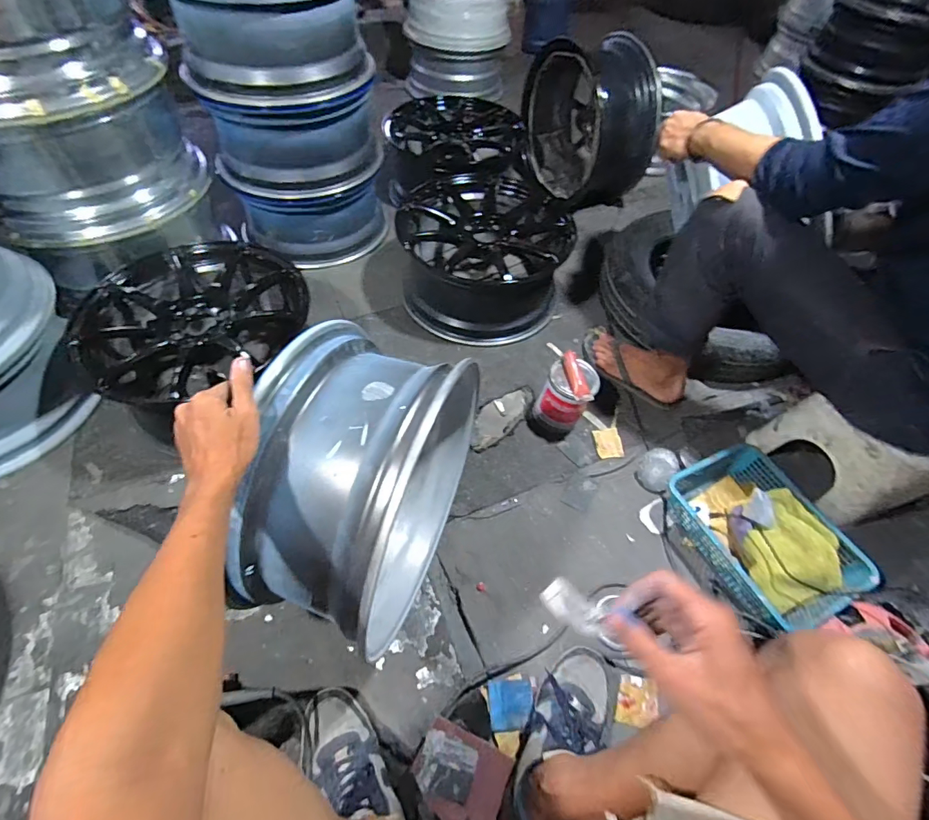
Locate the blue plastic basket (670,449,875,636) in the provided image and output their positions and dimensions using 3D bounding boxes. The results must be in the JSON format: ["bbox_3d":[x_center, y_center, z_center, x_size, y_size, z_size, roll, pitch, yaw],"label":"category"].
[{"bbox_3d":[0.548,0.237,0.868,0.225,0.108,0.307,-17,59,-14],"label":"blue plastic basket"}]

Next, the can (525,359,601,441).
[{"bbox_3d":[0.211,-0.024,0.985,0.108,0.141,0.117,2,56,-2],"label":"can"}]

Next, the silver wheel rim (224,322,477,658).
[{"bbox_3d":[-0.137,0.106,0.682,0.211,0.424,0.390,18,57,8],"label":"silver wheel rim"}]

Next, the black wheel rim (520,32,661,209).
[{"bbox_3d":[0.344,-0.889,1.380,0.228,0.402,0.455,-18,59,-15],"label":"black wheel rim"}]

